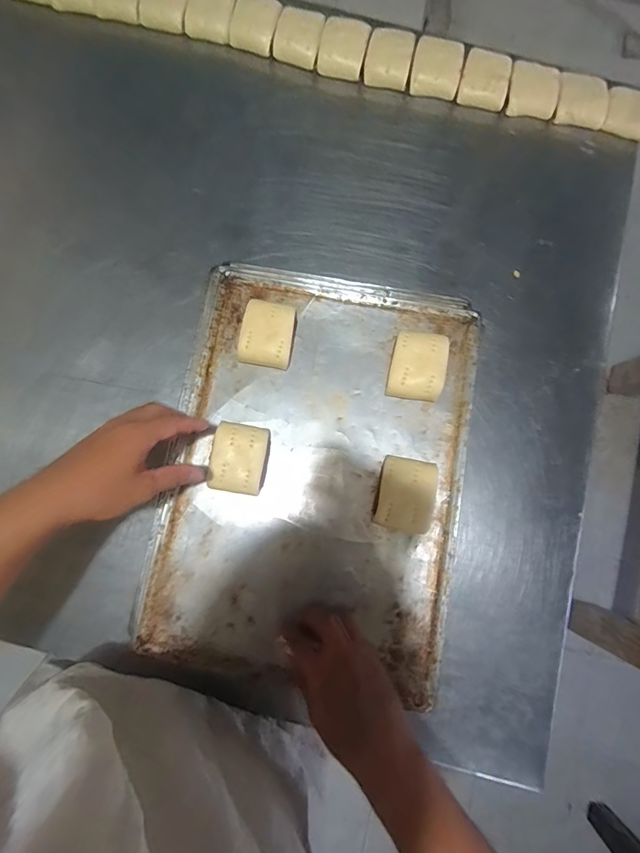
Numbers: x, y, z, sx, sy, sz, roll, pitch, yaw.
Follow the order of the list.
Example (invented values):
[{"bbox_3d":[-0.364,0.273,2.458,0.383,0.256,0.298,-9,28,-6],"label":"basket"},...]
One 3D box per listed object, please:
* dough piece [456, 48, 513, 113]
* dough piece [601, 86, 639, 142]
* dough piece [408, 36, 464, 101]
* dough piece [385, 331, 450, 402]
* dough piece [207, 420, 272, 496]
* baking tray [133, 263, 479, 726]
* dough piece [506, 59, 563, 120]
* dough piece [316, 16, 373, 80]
[{"bbox_3d":[0.236,-0.494,0.582,0.066,0.028,0.074,16,80,3],"label":"dough piece"},{"bbox_3d":[0.446,-0.446,0.581,0.076,0.023,0.063,11,80,2],"label":"dough piece"},{"bbox_3d":[0.168,-0.514,0.585,0.066,0.030,0.084,14,84,-1],"label":"dough piece"},{"bbox_3d":[0.114,-0.070,0.475,0.062,0.026,0.077,10,80,2],"label":"dough piece"},{"bbox_3d":[-0.090,0.037,0.463,0.058,0.029,0.076,10,80,2],"label":"dough piece"},{"bbox_3d":[-0.005,0.053,0.461,0.326,0.036,0.475,10,80,2],"label":"baking tray"},{"bbox_3d":[0.303,-0.478,0.581,0.068,0.030,0.068,7,80,1],"label":"dough piece"},{"bbox_3d":[0.036,-0.546,0.587,0.064,0.030,0.078,15,84,-1],"label":"dough piece"}]

